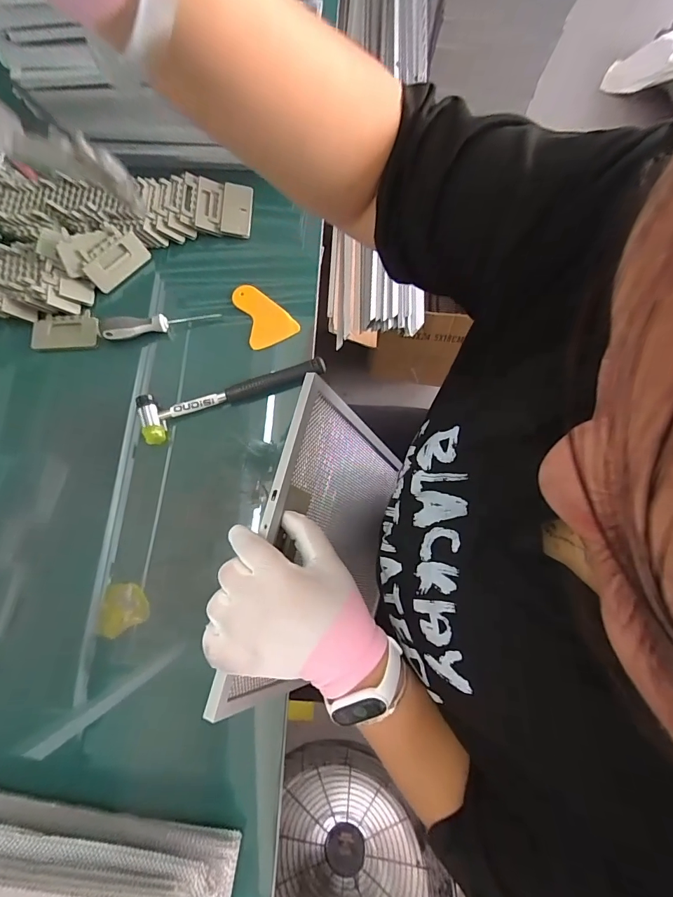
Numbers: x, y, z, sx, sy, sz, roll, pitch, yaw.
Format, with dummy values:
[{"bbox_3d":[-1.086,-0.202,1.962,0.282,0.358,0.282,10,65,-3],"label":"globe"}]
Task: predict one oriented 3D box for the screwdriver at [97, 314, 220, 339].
[{"bbox_3d":[-0.239,-0.173,0.539,0.149,0.033,0.025,-15,77,-4],"label":"screwdriver"}]

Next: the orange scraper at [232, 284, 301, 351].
[{"bbox_3d":[-0.101,-0.192,0.565,0.070,0.009,0.098,-22,78,-6],"label":"orange scraper"}]

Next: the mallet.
[{"bbox_3d":[-0.137,-0.079,0.526,0.243,0.030,0.057,-25,78,-6],"label":"mallet"}]

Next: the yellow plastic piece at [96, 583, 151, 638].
[{"bbox_3d":[-0.482,0.363,0.905,0.078,0.091,0.114,-10,77,-3],"label":"yellow plastic piece"}]

